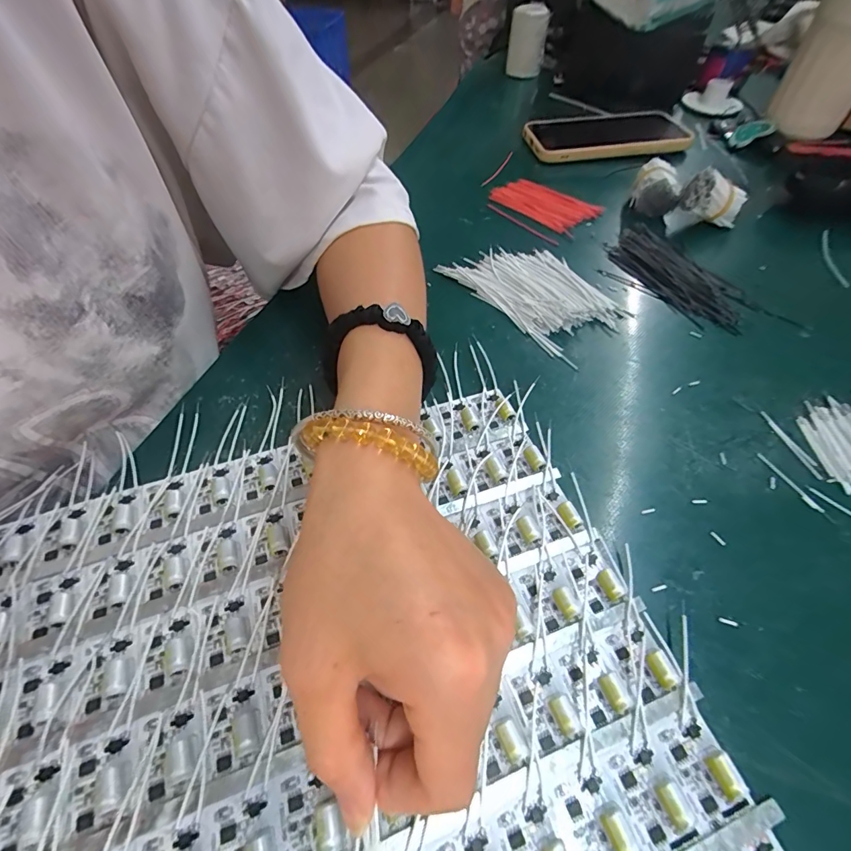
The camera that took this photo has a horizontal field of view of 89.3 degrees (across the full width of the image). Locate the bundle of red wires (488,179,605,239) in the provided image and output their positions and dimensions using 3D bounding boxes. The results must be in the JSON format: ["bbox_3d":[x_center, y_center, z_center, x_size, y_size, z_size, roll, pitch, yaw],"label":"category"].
[{"bbox_3d":[0.109,-0.207,0.397,0.093,0.008,0.049,36,61,22],"label":"bundle of red wires"}]

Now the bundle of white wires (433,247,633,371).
[{"bbox_3d":[0.084,-0.103,0.319,0.082,0.010,0.117,-34,62,-24],"label":"bundle of white wires"}]

